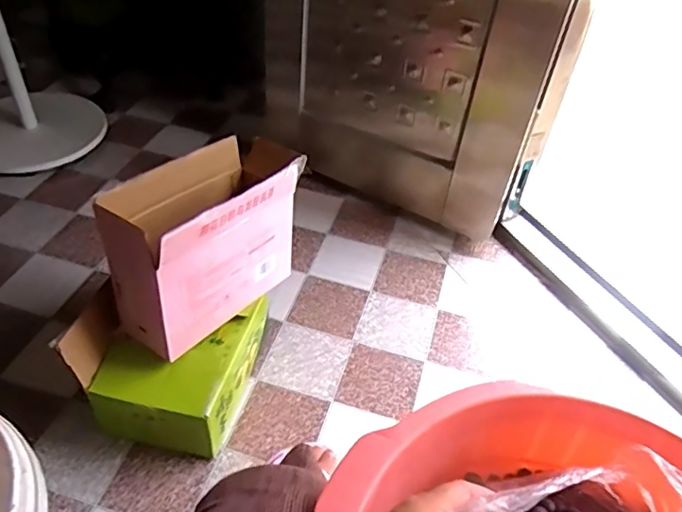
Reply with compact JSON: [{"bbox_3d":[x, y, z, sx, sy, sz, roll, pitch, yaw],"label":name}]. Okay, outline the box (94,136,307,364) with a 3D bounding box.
[{"bbox_3d":[-0.213,-0.032,0.916,0.149,0.217,0.328,31,49,23],"label":"box"}]

